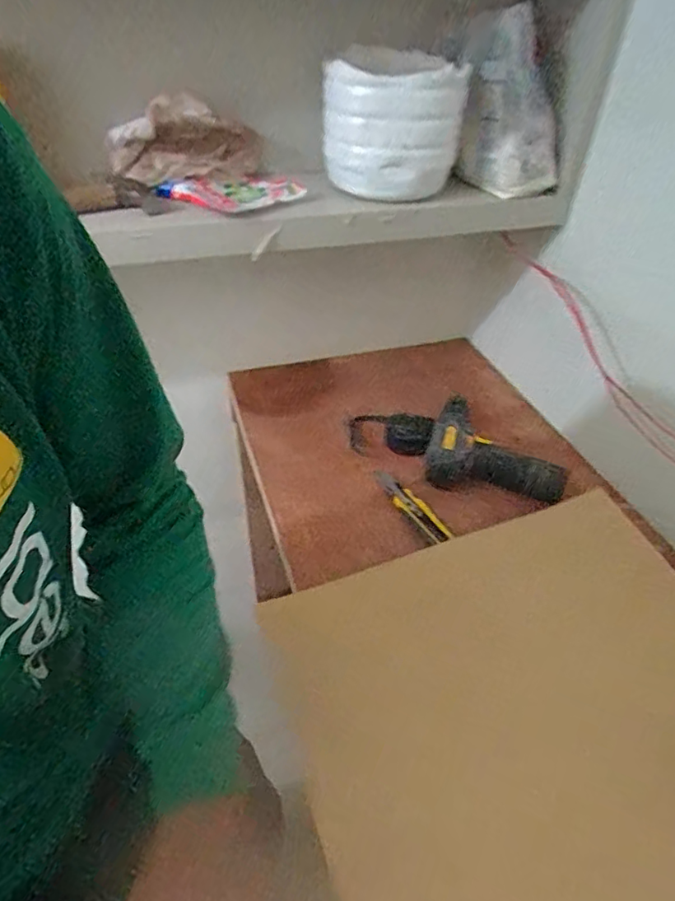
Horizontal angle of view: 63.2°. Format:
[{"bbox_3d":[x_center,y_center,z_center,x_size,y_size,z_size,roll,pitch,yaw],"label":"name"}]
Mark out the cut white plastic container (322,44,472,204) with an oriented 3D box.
[{"bbox_3d":[0.070,-0.406,0.685,0.161,0.139,0.153,8,42,6],"label":"cut white plastic container"}]

